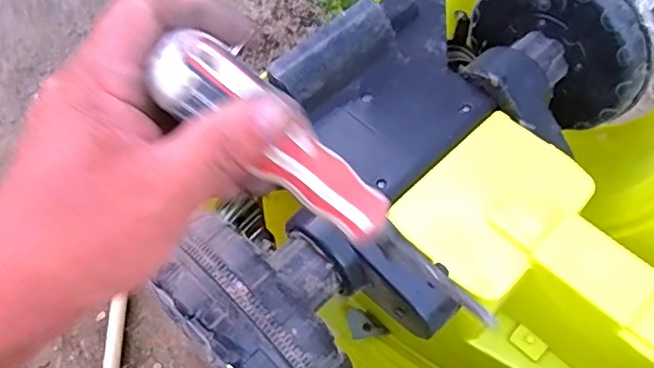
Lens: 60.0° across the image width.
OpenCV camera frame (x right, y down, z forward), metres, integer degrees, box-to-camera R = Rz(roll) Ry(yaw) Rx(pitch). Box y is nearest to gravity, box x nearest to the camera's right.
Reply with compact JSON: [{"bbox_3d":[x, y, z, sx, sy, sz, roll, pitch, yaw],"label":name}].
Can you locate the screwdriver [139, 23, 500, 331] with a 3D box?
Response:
[{"bbox_3d":[0.008,0.006,0.234,0.180,0.027,0.023,40,60,-20],"label":"screwdriver"}]

